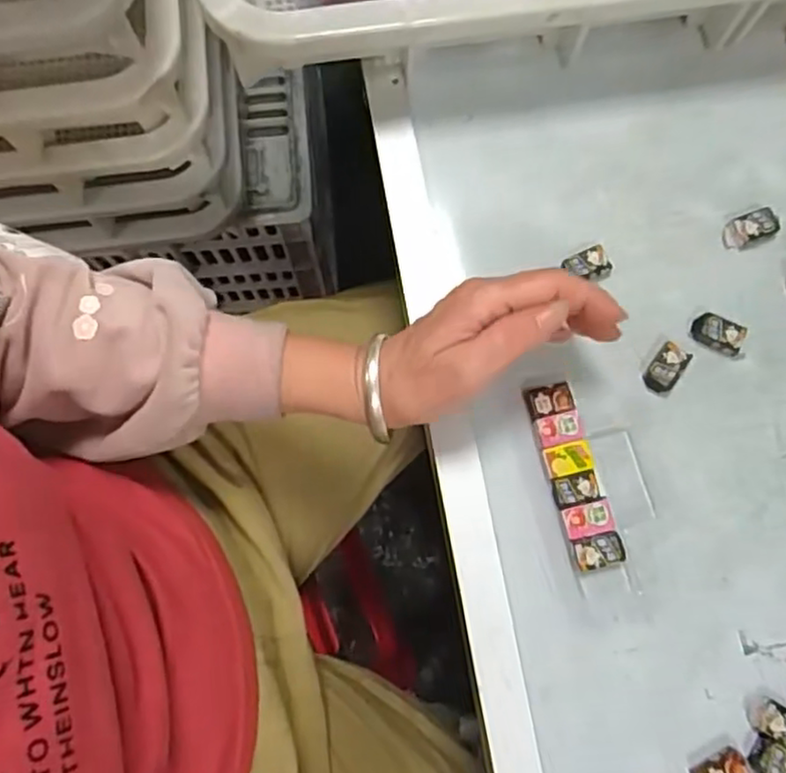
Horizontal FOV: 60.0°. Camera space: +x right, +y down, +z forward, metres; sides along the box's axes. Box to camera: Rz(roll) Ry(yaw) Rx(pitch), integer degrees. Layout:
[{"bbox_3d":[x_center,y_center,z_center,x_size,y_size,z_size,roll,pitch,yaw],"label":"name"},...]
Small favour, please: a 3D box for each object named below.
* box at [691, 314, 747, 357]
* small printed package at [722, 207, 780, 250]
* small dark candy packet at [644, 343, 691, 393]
[{"bbox_3d":[0.187,-0.030,0.392,0.029,0.008,0.019,25,79,5],"label":"box"},{"bbox_3d":[0.214,-0.095,0.405,0.032,0.009,0.017,-21,79,-5],"label":"small printed package"},{"bbox_3d":[0.156,-0.010,0.387,0.017,0.007,0.029,32,79,6],"label":"small dark candy packet"}]

